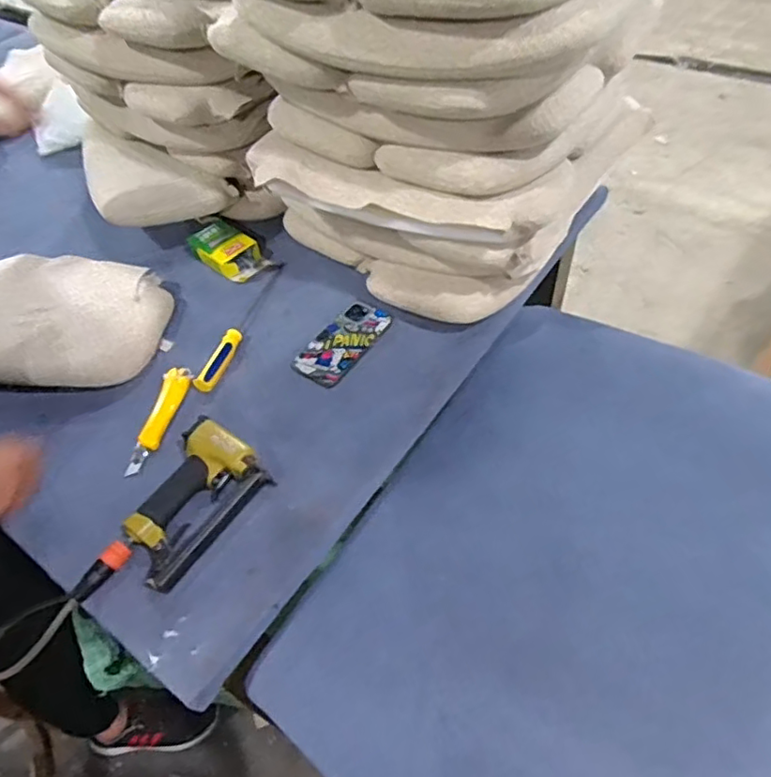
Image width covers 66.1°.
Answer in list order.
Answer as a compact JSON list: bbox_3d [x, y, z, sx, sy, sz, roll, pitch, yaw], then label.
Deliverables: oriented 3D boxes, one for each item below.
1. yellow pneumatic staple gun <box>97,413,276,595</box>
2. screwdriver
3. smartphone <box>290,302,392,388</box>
[{"bbox_3d":[-0.254,0.147,0.752,0.134,0.050,0.210,26,59,22],"label":"yellow pneumatic staple gun"},{"bbox_3d":[-0.227,-0.110,0.947,0.029,0.023,0.296,9,54,13],"label":"screwdriver"},{"bbox_3d":[-0.065,-0.072,0.910,0.081,0.015,0.162,28,60,24],"label":"smartphone"}]

